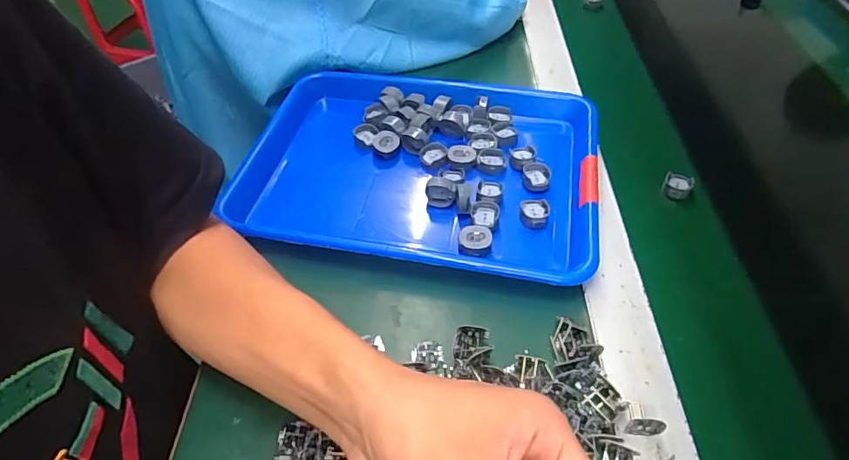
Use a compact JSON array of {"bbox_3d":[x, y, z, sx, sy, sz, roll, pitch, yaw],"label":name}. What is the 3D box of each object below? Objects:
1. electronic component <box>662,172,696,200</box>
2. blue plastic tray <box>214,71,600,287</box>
[{"bbox_3d":[0.248,-0.044,0.486,0.026,0.011,0.030,30,56,25],"label":"electronic component"},{"bbox_3d":[-0.017,-0.067,0.487,0.352,0.034,0.243,8,50,8],"label":"blue plastic tray"}]

